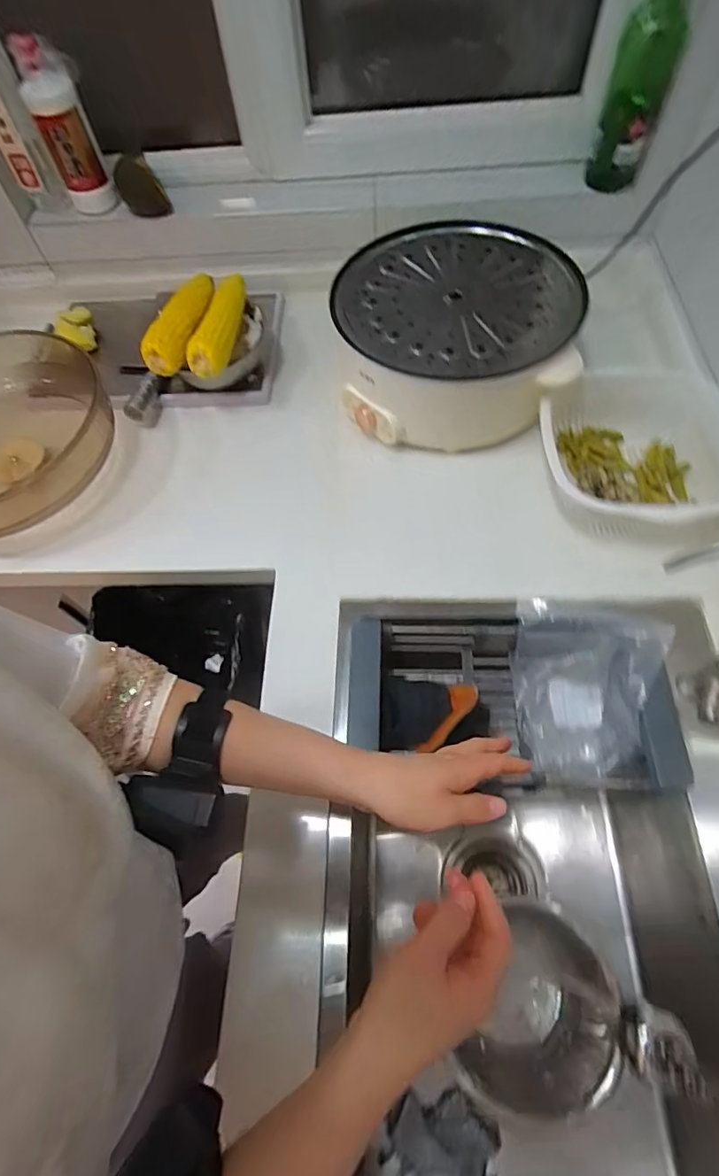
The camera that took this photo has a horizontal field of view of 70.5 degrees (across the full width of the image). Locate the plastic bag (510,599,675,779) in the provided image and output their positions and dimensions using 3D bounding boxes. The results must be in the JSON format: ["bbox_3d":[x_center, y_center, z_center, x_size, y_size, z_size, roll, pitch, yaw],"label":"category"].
[{"bbox_3d":[0.257,0.124,0.616,0.158,0.103,0.190,17,65,12],"label":"plastic bag"}]

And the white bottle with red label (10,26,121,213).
[{"bbox_3d":[-0.409,-0.639,0.723,0.077,0.200,0.076,-24,63,-9],"label":"white bottle with red label"}]

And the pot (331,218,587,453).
[{"bbox_3d":[0.135,-0.364,0.741,0.313,0.146,0.310,-2,62,3],"label":"pot"}]

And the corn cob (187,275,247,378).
[{"bbox_3d":[-0.192,-0.378,0.733,0.052,0.050,0.179,10,63,9],"label":"corn cob"}]

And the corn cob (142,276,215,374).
[{"bbox_3d":[-0.254,-0.387,0.735,0.058,0.045,0.176,8,63,8],"label":"corn cob"}]

